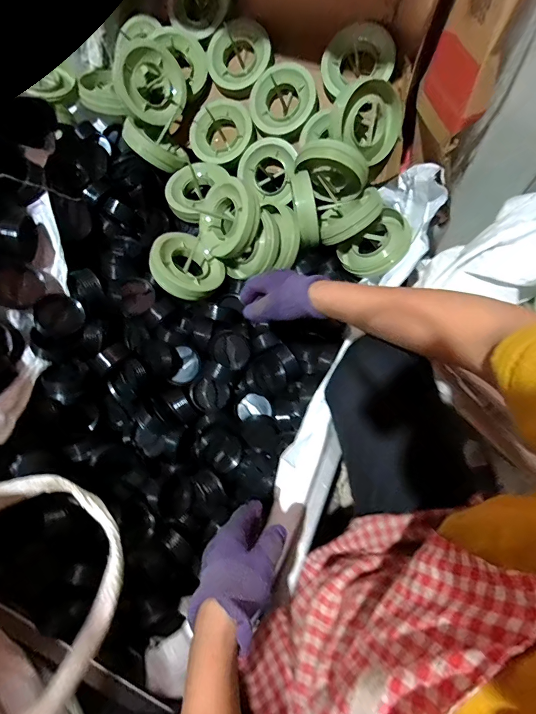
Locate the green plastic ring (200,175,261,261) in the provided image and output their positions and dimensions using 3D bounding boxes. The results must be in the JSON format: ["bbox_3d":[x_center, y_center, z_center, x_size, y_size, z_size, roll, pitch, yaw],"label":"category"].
[{"bbox_3d":[-0.072,-0.246,0.664,0.111,0.032,0.127,1,106,25],"label":"green plastic ring"}]

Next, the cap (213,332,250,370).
[{"bbox_3d":[-0.062,-0.009,0.641,0.055,0.027,0.067,-42,73,13],"label":"cap"}]

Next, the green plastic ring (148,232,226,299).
[{"bbox_3d":[-0.149,-0.165,0.674,0.131,0.042,0.117,39,55,-14],"label":"green plastic ring"}]

